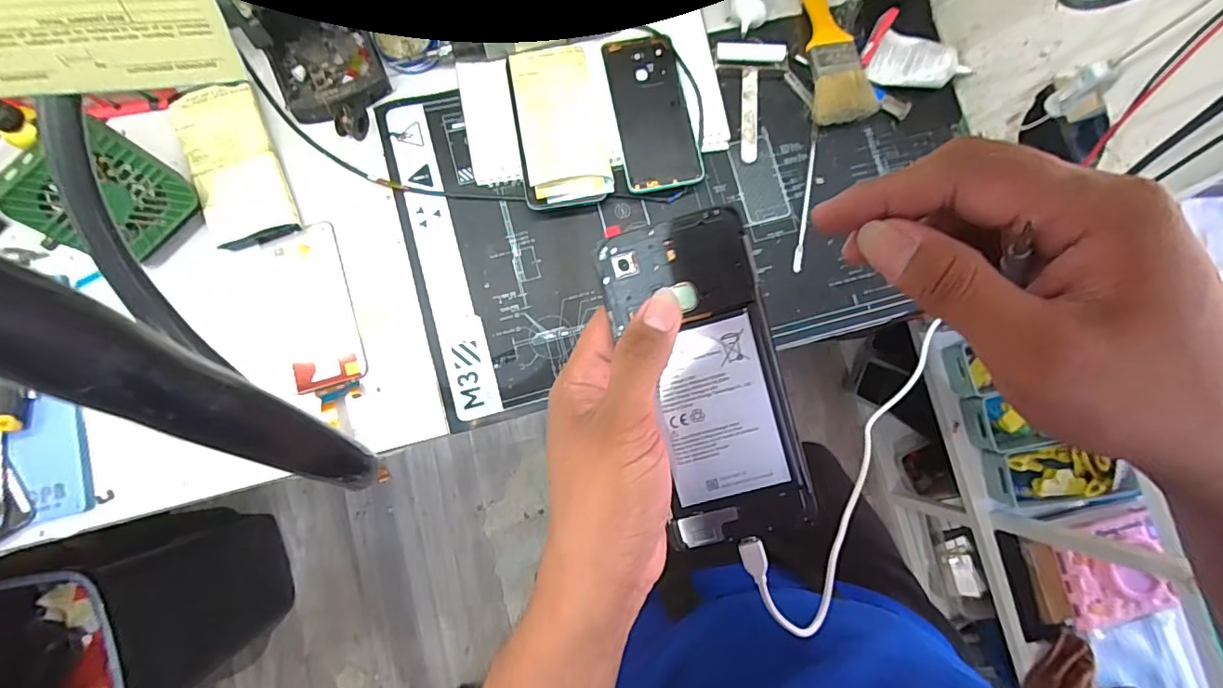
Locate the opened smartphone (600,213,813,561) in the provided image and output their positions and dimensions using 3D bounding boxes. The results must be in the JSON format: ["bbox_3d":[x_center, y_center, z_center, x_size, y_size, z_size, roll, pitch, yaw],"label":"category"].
[{"bbox_3d":[0.047,0.019,0.254,0.068,0.012,0.157,-17,96,-5],"label":"opened smartphone"}]

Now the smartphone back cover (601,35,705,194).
[{"bbox_3d":[0.039,-0.231,0.529,0.076,0.010,0.157,-12,83,-8],"label":"smartphone back cover"}]

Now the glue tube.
[{"bbox_3d":[0.311,-0.296,0.538,0.105,0.034,0.057,12,83,-2],"label":"glue tube"}]

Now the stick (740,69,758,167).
[{"bbox_3d":[0.140,-0.232,0.538,0.016,0.005,0.093,2,92,23],"label":"stick"}]

